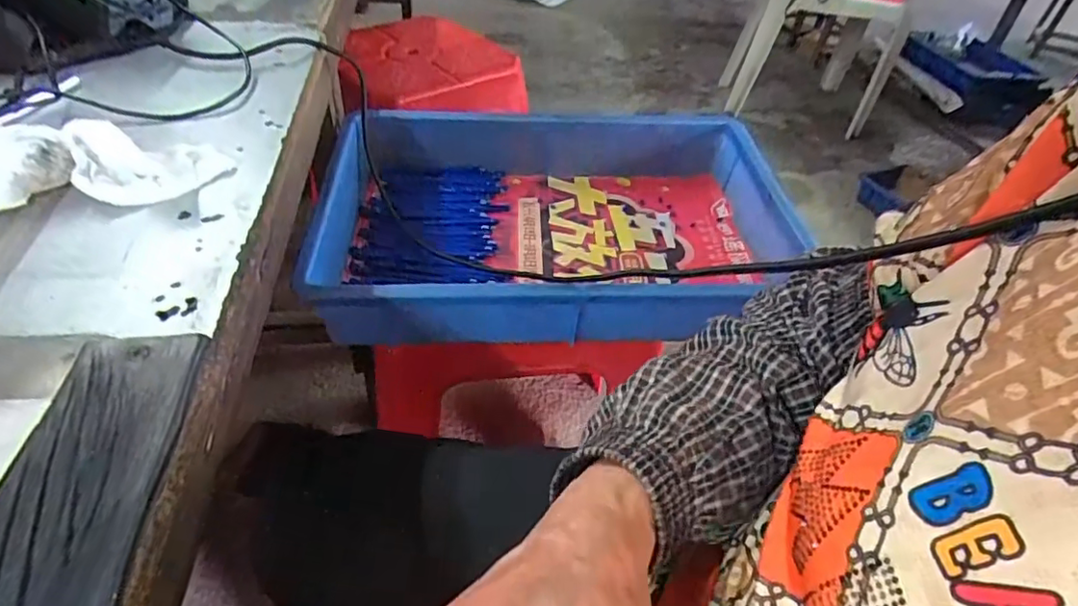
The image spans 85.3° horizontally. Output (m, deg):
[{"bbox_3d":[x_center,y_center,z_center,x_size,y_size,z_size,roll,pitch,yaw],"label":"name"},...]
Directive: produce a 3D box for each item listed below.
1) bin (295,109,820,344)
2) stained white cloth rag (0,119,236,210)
[{"bbox_3d":[0.021,-0.086,0.583,0.434,0.079,0.311,-2,44,-8],"label":"bin"},{"bbox_3d":[-0.264,-0.081,0.355,0.138,0.038,0.063,-7,43,-32],"label":"stained white cloth rag"}]

